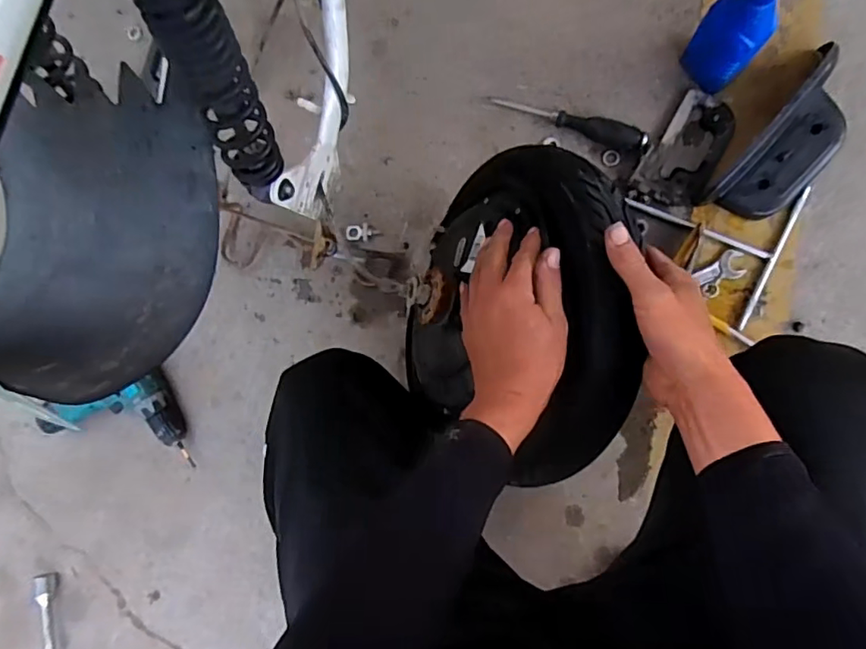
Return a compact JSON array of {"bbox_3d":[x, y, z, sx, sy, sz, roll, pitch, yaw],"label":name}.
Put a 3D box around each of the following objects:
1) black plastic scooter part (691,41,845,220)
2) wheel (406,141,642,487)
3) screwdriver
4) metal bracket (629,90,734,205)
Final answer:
[{"bbox_3d":[0.414,-0.204,0.649,0.093,0.072,0.195,40,97,6],"label":"black plastic scooter part"},{"bbox_3d":[0.054,-0.021,0.535,0.126,0.300,0.291,15,96,-33],"label":"wheel"},{"bbox_3d":[0.171,-0.263,0.716,0.203,0.026,0.031,19,94,9],"label":"screwdriver"},{"bbox_3d":[0.313,-0.209,0.693,0.078,0.019,0.141,32,96,7],"label":"metal bracket"}]

